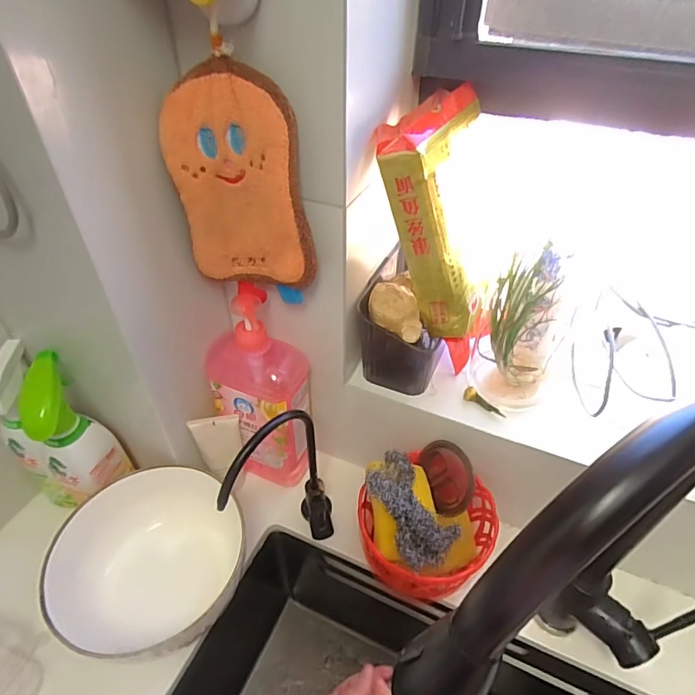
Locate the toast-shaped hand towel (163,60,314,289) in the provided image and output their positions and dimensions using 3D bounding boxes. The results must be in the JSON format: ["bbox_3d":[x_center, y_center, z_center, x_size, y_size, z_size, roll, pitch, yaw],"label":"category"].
[{"bbox_3d":[-0.093,-0.141,0.413,0.119,0.188,0.022,8,43,9],"label":"toast-shaped hand towel"}]

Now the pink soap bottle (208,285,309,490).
[{"bbox_3d":[-0.108,0.062,0.578,0.123,0.272,0.077,12,44,12],"label":"pink soap bottle"}]

